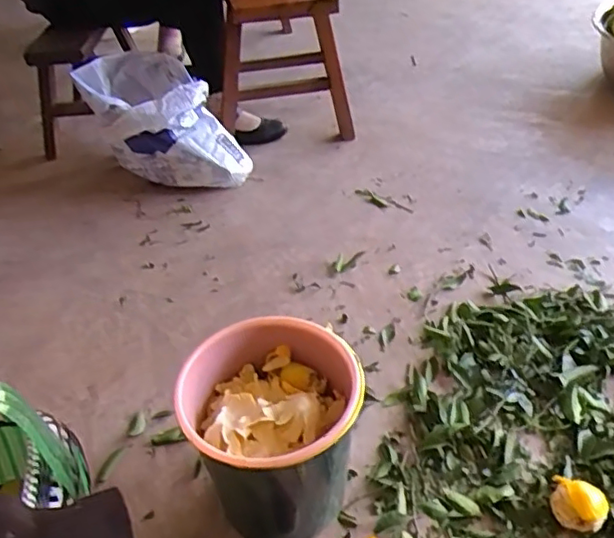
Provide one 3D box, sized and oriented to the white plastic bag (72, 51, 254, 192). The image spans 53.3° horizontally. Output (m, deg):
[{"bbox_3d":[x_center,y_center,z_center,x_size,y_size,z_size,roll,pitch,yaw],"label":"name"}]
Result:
[{"bbox_3d":[-0.343,-0.344,1.467,0.306,0.305,0.273,-20,42,-17],"label":"white plastic bag"}]

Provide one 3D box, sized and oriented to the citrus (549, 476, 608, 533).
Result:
[{"bbox_3d":[0.364,0.315,0.821,0.070,0.055,0.064,-3,40,3],"label":"citrus"}]

